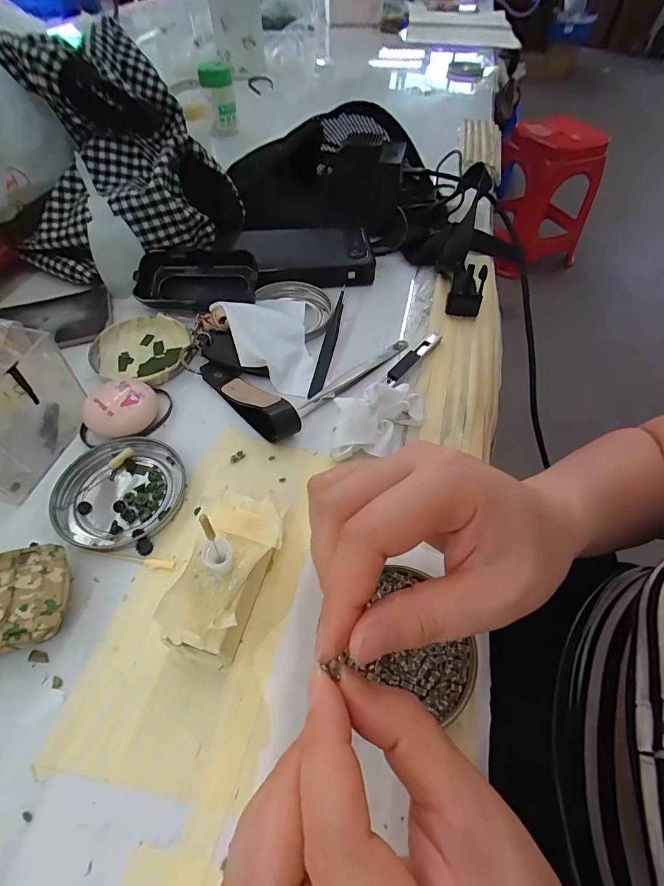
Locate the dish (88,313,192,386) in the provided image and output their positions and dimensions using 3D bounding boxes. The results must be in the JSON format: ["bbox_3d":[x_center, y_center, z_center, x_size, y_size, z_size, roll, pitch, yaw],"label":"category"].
[{"bbox_3d":[-0.157,-0.079,0.343,0.081,0.013,0.074,1,54,-1],"label":"dish"}]

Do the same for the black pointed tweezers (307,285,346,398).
[{"bbox_3d":[-0.001,-0.098,0.356,0.012,0.010,0.148,9,55,5],"label":"black pointed tweezers"}]

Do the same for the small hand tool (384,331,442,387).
[{"bbox_3d":[0.066,-0.070,0.337,0.012,0.009,0.068,37,61,22],"label":"small hand tool"}]

